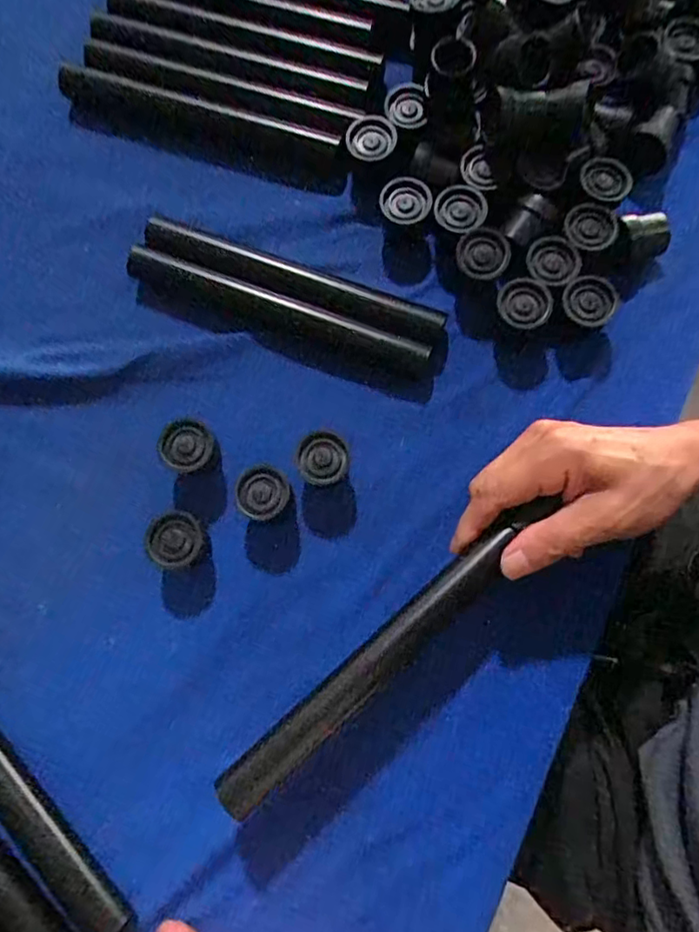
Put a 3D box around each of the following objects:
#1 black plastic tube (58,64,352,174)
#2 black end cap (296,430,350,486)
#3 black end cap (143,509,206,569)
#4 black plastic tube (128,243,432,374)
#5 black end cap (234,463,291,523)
[{"bbox_3d":[-0.109,-0.262,0.421,0.231,0.023,0.018,18,79,5],"label":"black plastic tube"},{"bbox_3d":[-0.017,-0.003,0.368,0.031,0.033,0.032,0,78,1],"label":"black end cap"},{"bbox_3d":[-0.108,0.048,0.363,0.033,0.033,0.034,0,78,1],"label":"black end cap"},{"bbox_3d":[-0.051,-0.108,0.396,0.220,0.019,0.020,20,79,5],"label":"black plastic tube"},{"bbox_3d":[-0.054,0.019,0.364,0.032,0.030,0.033,0,78,1],"label":"black end cap"}]

